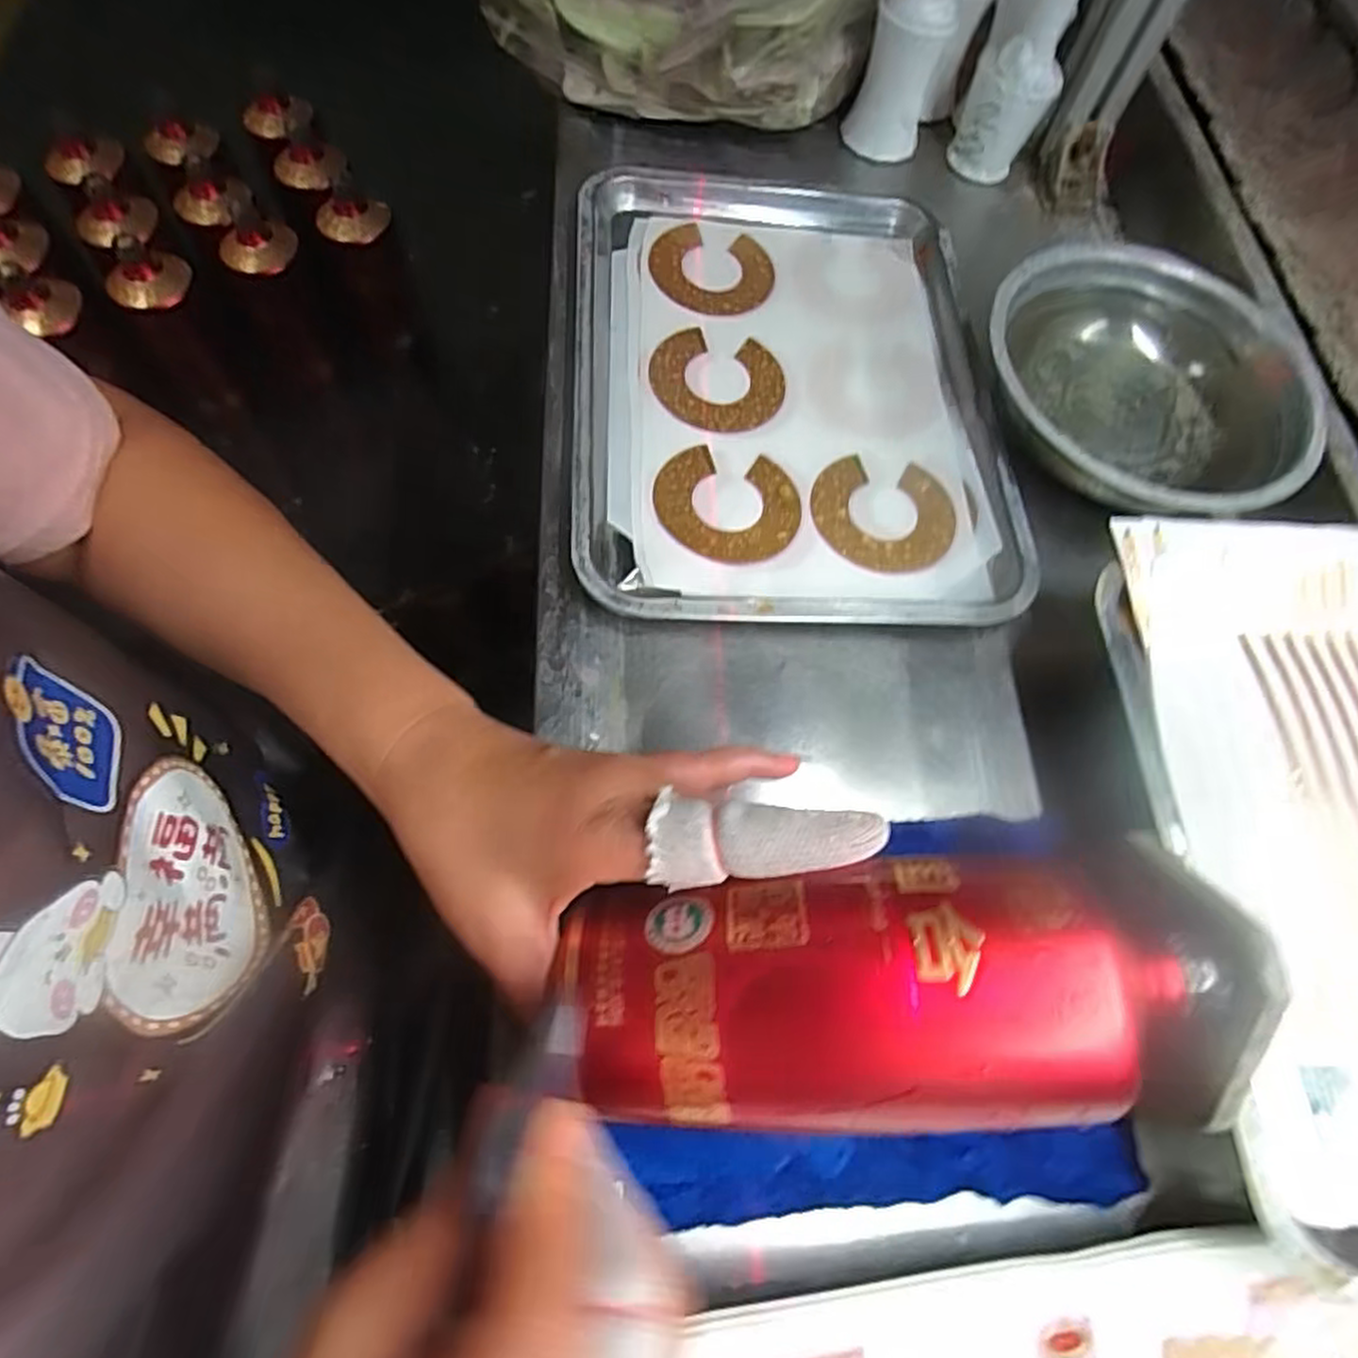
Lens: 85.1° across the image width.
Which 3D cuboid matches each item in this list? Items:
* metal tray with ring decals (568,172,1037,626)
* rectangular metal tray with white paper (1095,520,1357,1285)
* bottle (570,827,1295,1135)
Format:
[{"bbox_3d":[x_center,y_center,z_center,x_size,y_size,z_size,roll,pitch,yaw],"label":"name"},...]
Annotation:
[{"bbox_3d":[0.068,-0.188,0.449,0.254,0.026,0.338,1,67,-3],"label":"metal tray with ring decals"},{"bbox_3d":[0.311,0.074,0.330,0.218,0.021,0.307,3,69,-8],"label":"rectangular metal tray with white paper"},{"bbox_3d":[0.074,0.098,0.235,0.217,0.059,0.082,-2,67,-2],"label":"bottle"}]

